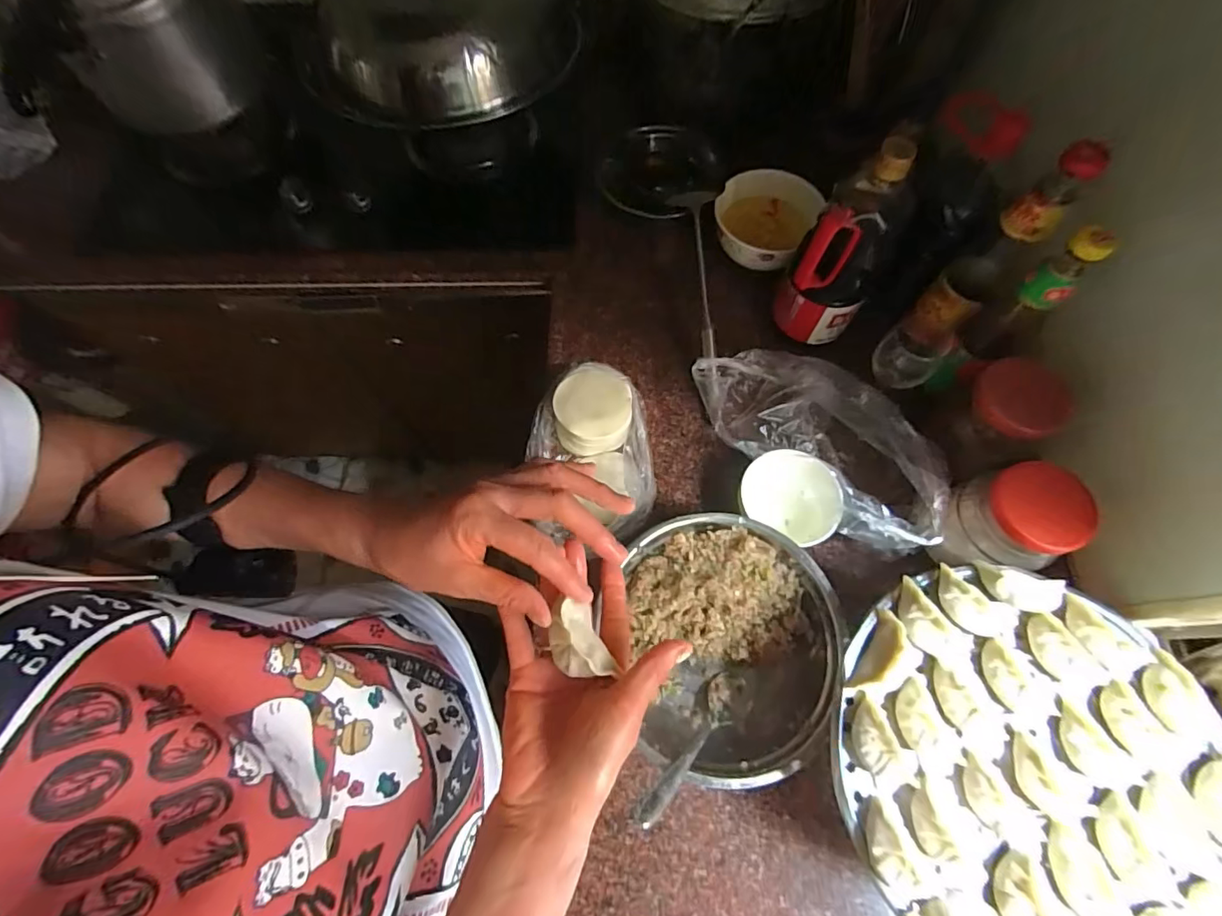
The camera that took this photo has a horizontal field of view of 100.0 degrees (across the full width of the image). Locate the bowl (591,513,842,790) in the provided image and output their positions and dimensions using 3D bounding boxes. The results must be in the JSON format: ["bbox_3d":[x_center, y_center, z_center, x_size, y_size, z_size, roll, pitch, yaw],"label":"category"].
[{"bbox_3d":[0.112,0.182,0.525,0.224,0.072,0.232,0,68,1],"label":"bowl"}]

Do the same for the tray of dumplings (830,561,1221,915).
[{"bbox_3d":[0.331,0.246,0.401,0.293,0.038,0.285,29,72,12],"label":"tray of dumplings"}]

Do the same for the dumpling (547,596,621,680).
[{"bbox_3d":[-0.023,0.116,0.329,0.033,0.021,0.051,-23,70,-8],"label":"dumpling"}]

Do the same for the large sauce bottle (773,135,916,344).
[{"bbox_3d":[0.261,-0.236,0.571,0.081,0.230,0.088,16,69,7],"label":"large sauce bottle"}]

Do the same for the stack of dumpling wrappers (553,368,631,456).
[{"bbox_3d":[-0.021,-0.049,0.622,0.089,0.061,0.101,-9,68,-3],"label":"stack of dumpling wrappers"}]

